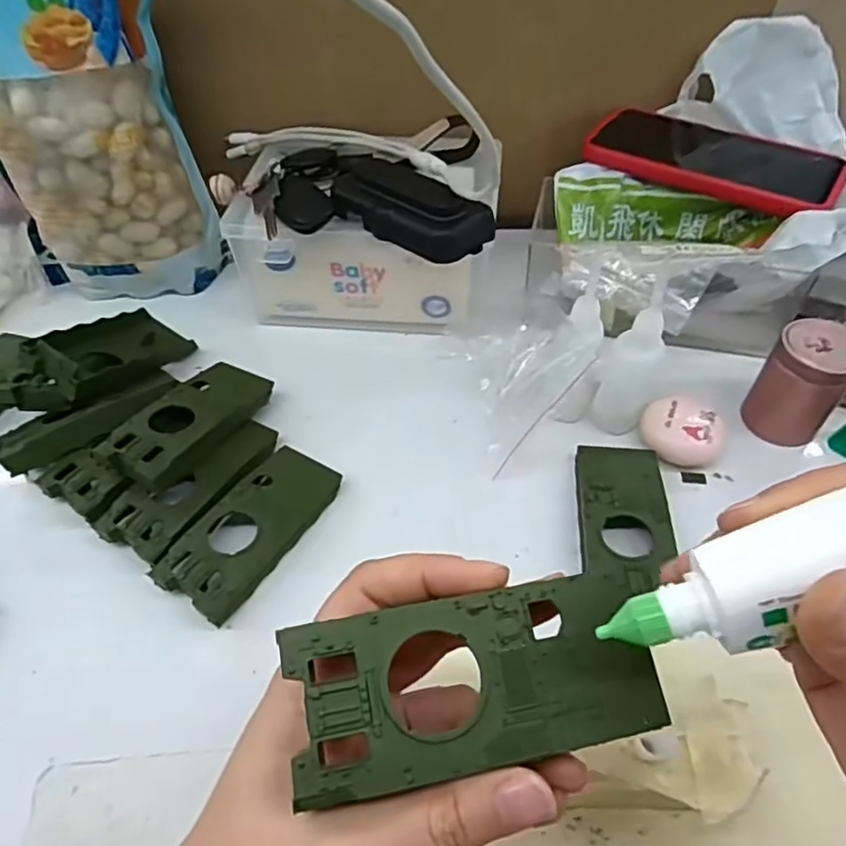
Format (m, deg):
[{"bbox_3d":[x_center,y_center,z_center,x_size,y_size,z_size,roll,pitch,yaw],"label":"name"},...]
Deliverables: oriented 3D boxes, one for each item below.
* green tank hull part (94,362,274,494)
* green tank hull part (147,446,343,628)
[{"bbox_3d":[-0.139,-0.001,0.374,0.051,0.018,0.104,22,43,16],"label":"green tank hull part"},{"bbox_3d":[-0.093,0.055,0.342,0.050,0.018,0.104,25,54,22],"label":"green tank hull part"}]

